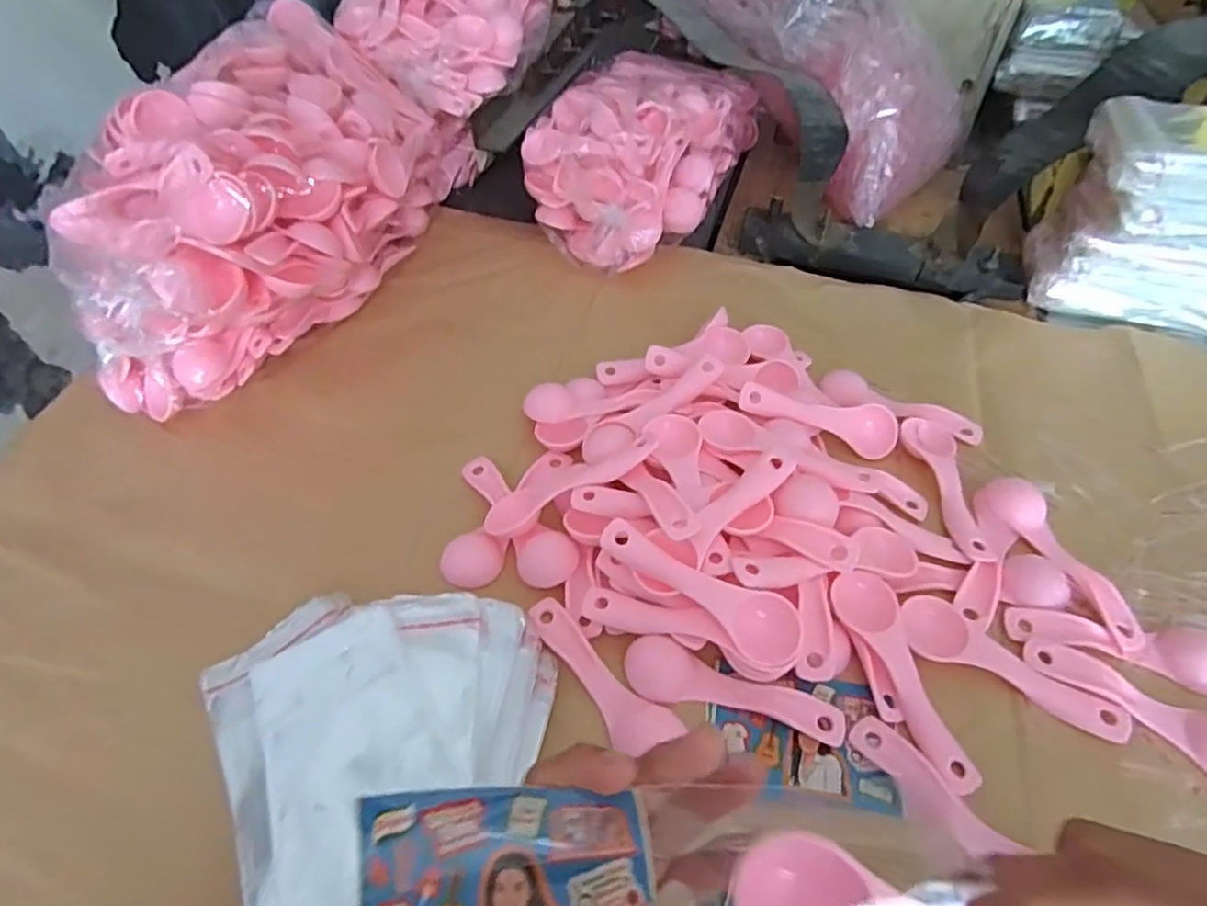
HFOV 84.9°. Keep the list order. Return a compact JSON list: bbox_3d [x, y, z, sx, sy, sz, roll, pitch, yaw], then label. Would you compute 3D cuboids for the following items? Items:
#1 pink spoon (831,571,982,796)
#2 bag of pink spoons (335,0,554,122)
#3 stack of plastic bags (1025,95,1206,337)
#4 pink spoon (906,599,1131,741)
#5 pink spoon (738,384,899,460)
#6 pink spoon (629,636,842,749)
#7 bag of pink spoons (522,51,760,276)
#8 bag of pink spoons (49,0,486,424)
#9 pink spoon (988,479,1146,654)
[{"bbox_3d":[0.153,0.114,0.338,0.036,0.013,0.111,-14,64,-12],"label":"pink spoon"},{"bbox_3d":[-0.141,-0.419,0.630,0.168,0.105,0.281,19,66,-10],"label":"bag of pink spoons"},{"bbox_3d":[0.466,-0.179,0.508,0.208,0.129,0.119,14,51,12],"label":"stack of plastic bags"},{"bbox_3d":[0.209,0.107,0.340,0.109,0.011,0.036,21,53,17],"label":"pink spoon"},{"bbox_3d":[0.143,-0.024,0.434,0.111,0.019,0.029,14,49,-9],"label":"pink spoon"},{"bbox_3d":[0.068,0.121,0.340,0.112,0.012,0.030,10,50,9],"label":"pink spoon"},{"bbox_3d":[0.042,-0.288,0.616,0.160,0.099,0.280,20,52,16],"label":"bag of pink spoons"},{"bbox_3d":[-0.232,-0.193,0.499,0.162,0.155,0.336,7,50,6],"label":"bag of pink spoons"},{"bbox_3d":[0.261,0.060,0.376,0.027,0.013,0.108,-11,50,-9],"label":"pink spoon"}]

